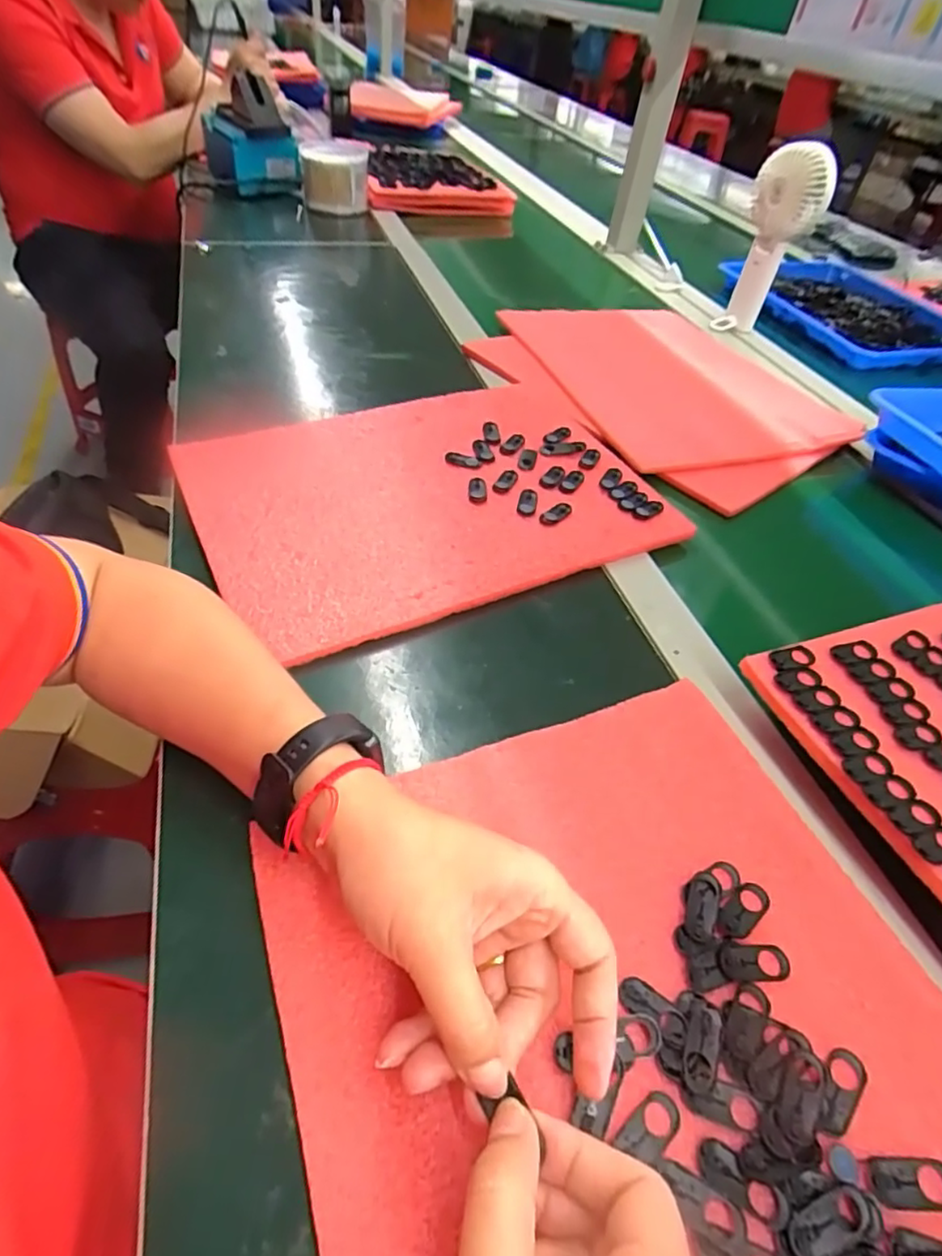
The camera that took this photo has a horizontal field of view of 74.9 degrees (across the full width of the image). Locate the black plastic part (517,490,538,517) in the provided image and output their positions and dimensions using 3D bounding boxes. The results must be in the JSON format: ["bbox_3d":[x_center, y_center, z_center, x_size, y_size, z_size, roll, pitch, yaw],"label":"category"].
[{"bbox_3d":[0.044,-0.100,0.484,0.015,0.004,0.031,11,47,3],"label":"black plastic part"}]

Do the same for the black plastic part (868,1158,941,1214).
[{"bbox_3d":[0.160,0.201,0.222,0.031,0.004,0.014,5,46,-2],"label":"black plastic part"}]

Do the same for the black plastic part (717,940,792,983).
[{"bbox_3d":[0.124,0.145,0.267,0.032,0.004,0.016,7,46,0],"label":"black plastic part"}]

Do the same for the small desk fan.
[{"bbox_3d":[0.368,-0.470,0.756,0.086,0.192,0.042,23,48,14],"label":"small desk fan"}]

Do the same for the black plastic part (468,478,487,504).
[{"bbox_3d":[0.005,-0.110,0.489,0.014,0.004,0.032,3,47,-4],"label":"black plastic part"}]

